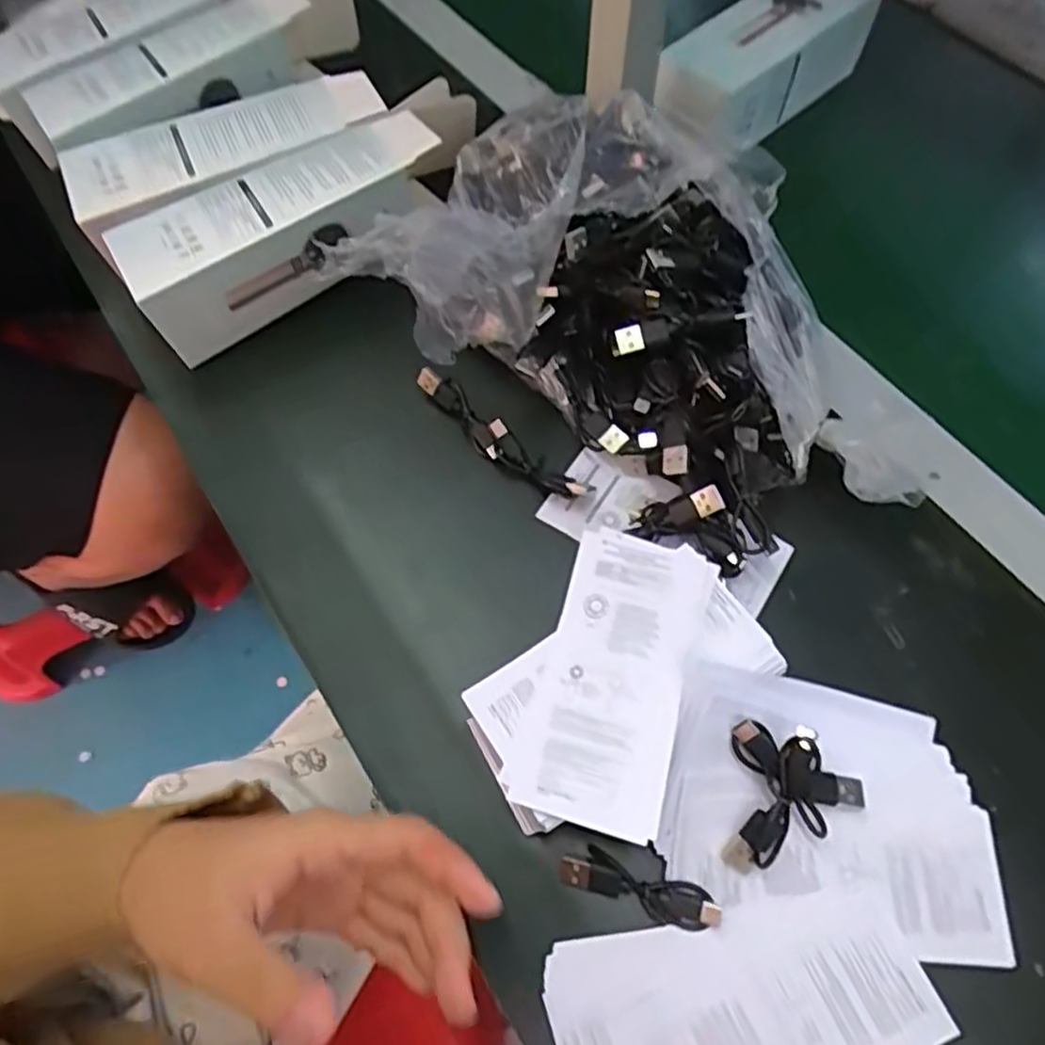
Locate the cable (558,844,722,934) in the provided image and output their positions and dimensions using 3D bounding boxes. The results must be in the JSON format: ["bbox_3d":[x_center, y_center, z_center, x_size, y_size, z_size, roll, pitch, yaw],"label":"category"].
[{"bbox_3d":[0.047,0.148,0.299,0.064,0.009,0.017,17,65,9],"label":"cable"}]

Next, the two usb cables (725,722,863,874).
[{"bbox_3d":[0.112,0.113,0.297,0.054,0.014,0.058,6,86,-6],"label":"two usb cables"}]

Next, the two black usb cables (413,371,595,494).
[{"bbox_3d":[-0.012,-0.046,0.392,0.112,0.018,0.017,39,70,18],"label":"two black usb cables"}]

